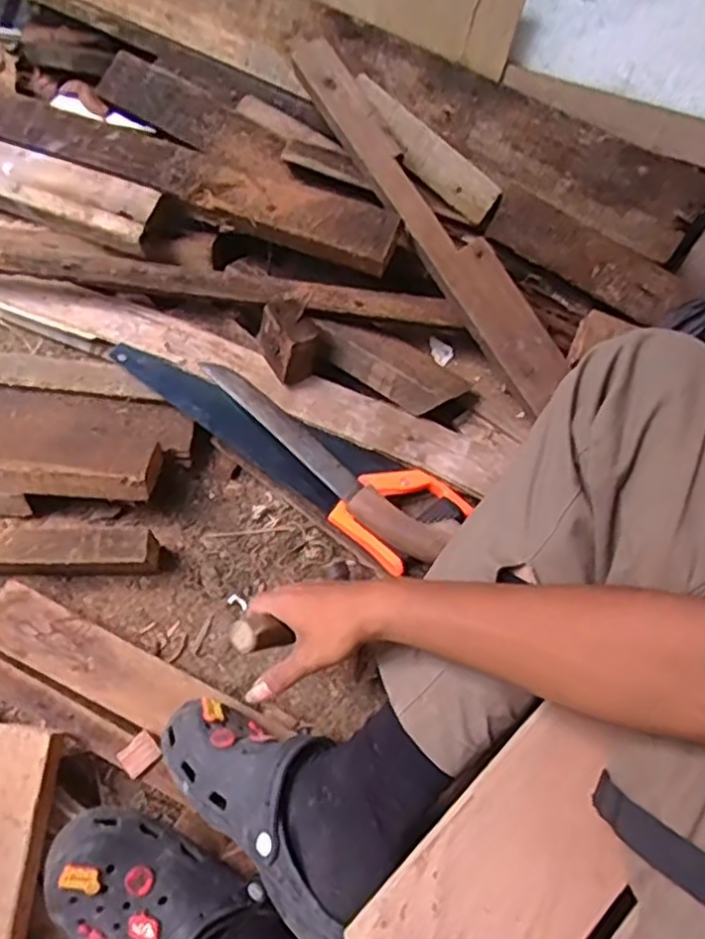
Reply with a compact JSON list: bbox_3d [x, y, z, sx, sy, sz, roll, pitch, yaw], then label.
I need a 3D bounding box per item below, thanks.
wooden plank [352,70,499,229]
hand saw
[{"bbox_3d":[0.077,-0.361,0.801,0.205,0.050,0.022,42,43,3],"label":"wooden plank"},{"bbox_3d":[-0.081,-0.048,0.808,0.404,0.041,0.121,36,73,10],"label":"hand saw"}]

